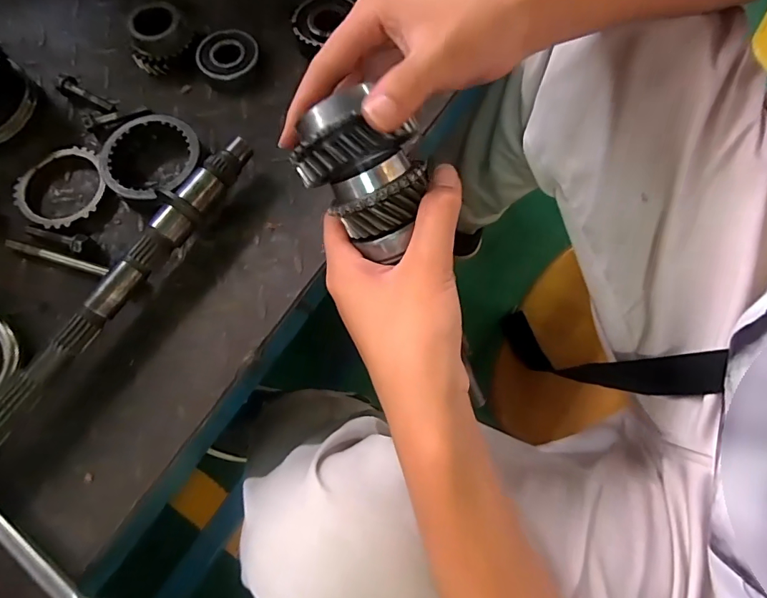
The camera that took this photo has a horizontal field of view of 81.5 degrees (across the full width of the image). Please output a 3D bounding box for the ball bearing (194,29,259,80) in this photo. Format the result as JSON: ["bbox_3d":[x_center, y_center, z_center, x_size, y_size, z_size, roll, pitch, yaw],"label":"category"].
[{"bbox_3d":[-0.124,-0.193,0.359,0.048,0.018,0.045,-10,71,-4],"label":"ball bearing"}]

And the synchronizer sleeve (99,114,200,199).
[{"bbox_3d":[-0.166,-0.099,0.323,0.068,0.025,0.068,-10,71,-4],"label":"synchronizer sleeve"}]

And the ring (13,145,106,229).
[{"bbox_3d":[-0.233,-0.083,0.325,0.059,0.009,0.066,13,71,4],"label":"ring"}]

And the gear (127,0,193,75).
[{"bbox_3d":[-0.181,-0.209,0.360,0.049,0.030,0.049,0,71,0],"label":"gear"}]

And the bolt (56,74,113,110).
[{"bbox_3d":[-0.235,-0.159,0.348,0.042,0.014,0.014,30,73,10],"label":"bolt"}]

